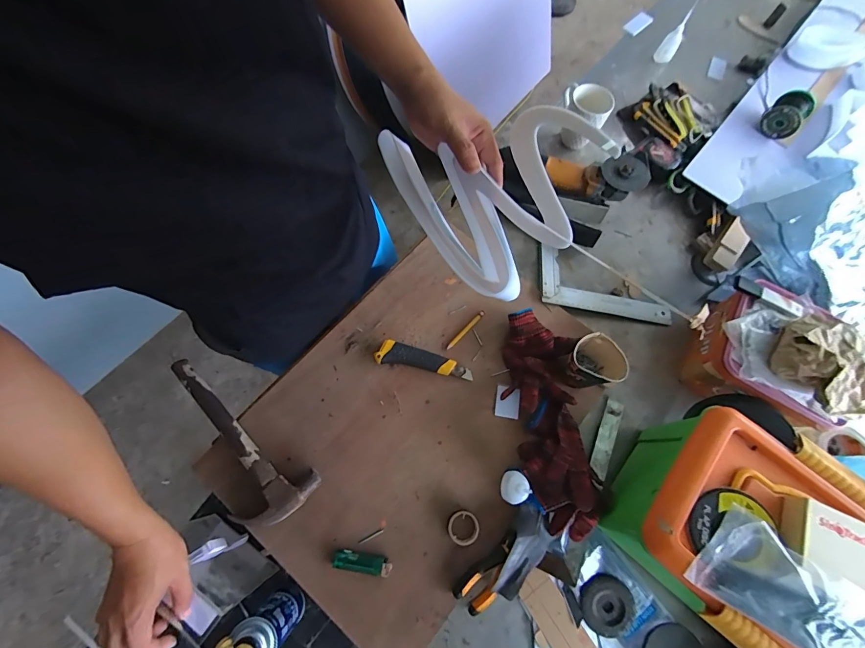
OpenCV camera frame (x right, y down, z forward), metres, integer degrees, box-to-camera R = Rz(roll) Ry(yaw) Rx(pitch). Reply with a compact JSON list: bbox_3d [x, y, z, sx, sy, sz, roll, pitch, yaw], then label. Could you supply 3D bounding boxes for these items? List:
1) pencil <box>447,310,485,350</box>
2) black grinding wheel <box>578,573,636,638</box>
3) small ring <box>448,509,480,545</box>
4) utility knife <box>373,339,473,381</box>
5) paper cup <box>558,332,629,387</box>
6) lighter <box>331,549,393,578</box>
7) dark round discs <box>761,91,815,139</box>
[{"bbox_3d":[0.058,0.010,0.669,0.010,0.006,0.093,42,73,13],"label":"pencil"},{"bbox_3d":[0.252,0.406,0.551,0.076,0.008,0.074,1,69,-2],"label":"black grinding wheel"},{"bbox_3d":[0.045,0.297,0.556,0.046,0.016,0.045,1,69,-2],"label":"small ring"},{"bbox_3d":[-0.013,0.062,0.640,0.160,0.021,0.039,12,69,3],"label":"utility knife"},{"bbox_3d":[0.250,0.069,0.619,0.072,0.101,0.077,1,69,-2],"label":"paper cup"},{"bbox_3d":[-0.099,0.340,0.542,0.083,0.011,0.026,10,69,2],"label":"lighter"},{"bbox_3d":[0.747,-0.441,0.804,0.070,0.065,0.073,43,73,14],"label":"dark round discs"}]

